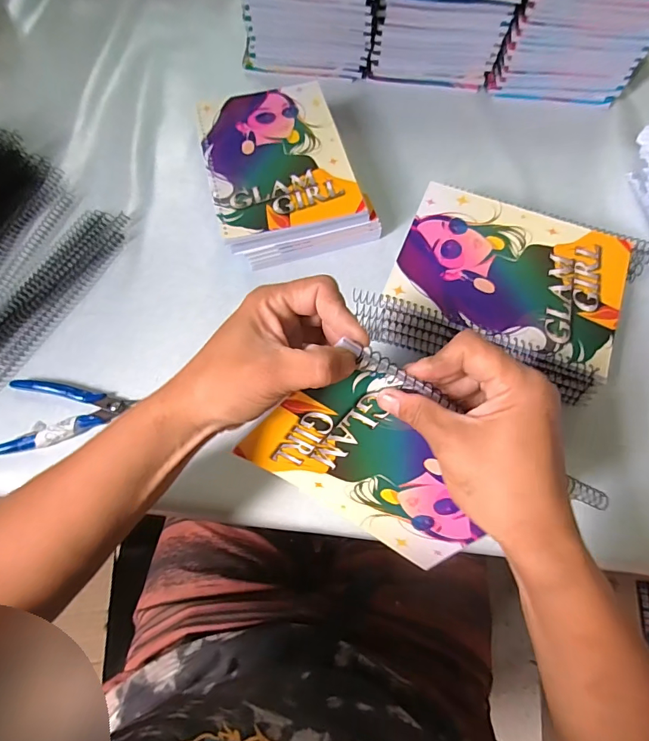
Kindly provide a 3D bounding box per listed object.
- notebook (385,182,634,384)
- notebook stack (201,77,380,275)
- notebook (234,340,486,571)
[{"bbox_3d":[0.170,-0.092,0.393,0.195,0.008,0.142,22,71,9],"label":"notebook"},{"bbox_3d":[-0.047,-0.220,0.479,0.153,0.053,0.204,-16,70,-5],"label":"notebook stack"},{"bbox_3d":[0.050,0.073,0.302,0.188,0.148,0.014,33,41,-15],"label":"notebook"}]

